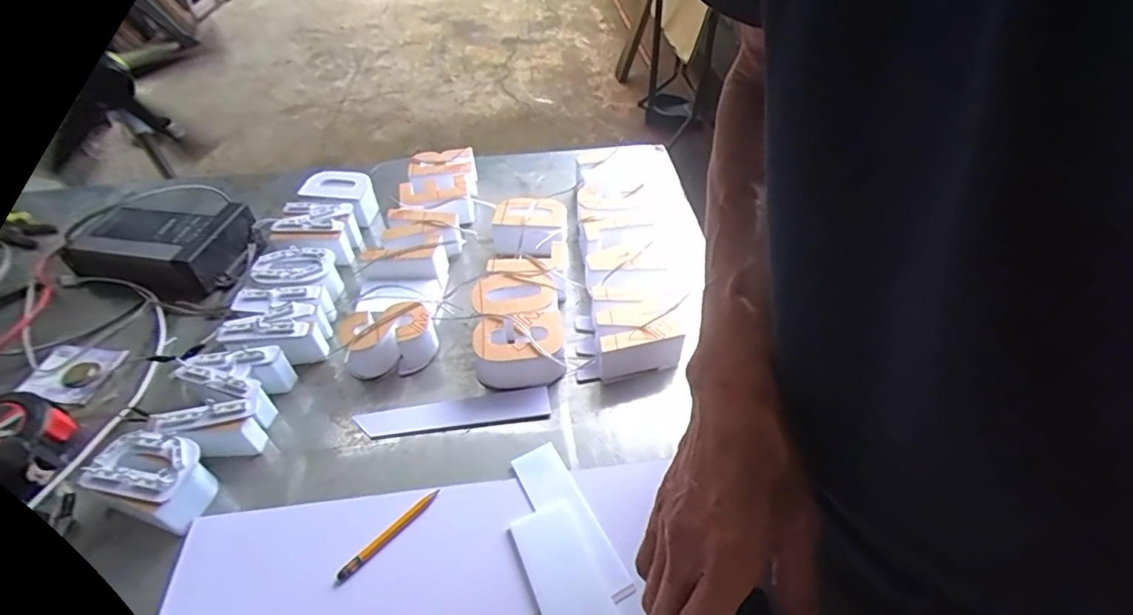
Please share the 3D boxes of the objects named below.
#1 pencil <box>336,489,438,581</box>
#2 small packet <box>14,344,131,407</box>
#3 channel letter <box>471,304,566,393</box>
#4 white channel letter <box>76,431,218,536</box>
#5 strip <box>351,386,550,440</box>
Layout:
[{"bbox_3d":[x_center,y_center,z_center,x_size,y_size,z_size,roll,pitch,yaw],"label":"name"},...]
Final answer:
[{"bbox_3d":[-0.137,0.174,0.435,0.009,0.007,0.091,32,55,29],"label":"pencil"},{"bbox_3d":[-0.491,0.065,0.558,0.078,0.009,0.065,6,50,3],"label":"small packet"},{"bbox_3d":[-0.045,0.041,0.535,0.086,0.046,0.065,-5,46,-2],"label":"channel letter"},{"bbox_3d":[-0.331,0.138,0.455,0.079,0.053,0.056,15,49,16],"label":"white channel letter"},{"bbox_3d":[-0.102,0.099,0.517,0.171,0.008,0.034,-7,46,-5],"label":"strip"}]

